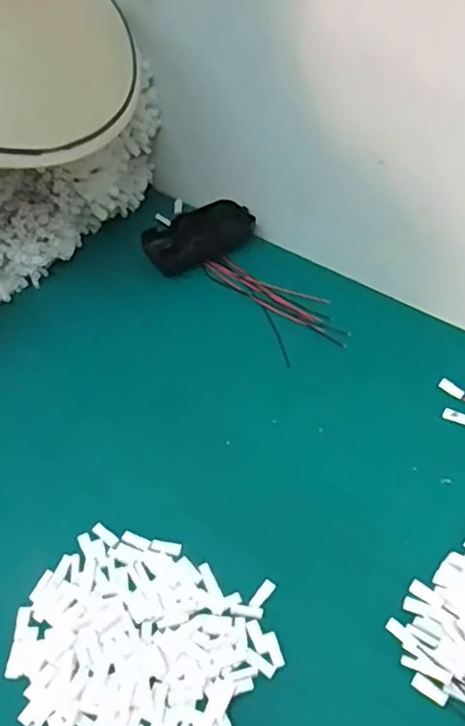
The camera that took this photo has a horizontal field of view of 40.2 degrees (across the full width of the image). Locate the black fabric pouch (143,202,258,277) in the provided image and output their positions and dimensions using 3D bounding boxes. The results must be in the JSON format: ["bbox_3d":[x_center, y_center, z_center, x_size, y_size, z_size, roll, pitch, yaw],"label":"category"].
[{"bbox_3d":[-0.031,-0.125,0.621,0.104,0.034,0.053,-25,52,-20],"label":"black fabric pouch"}]

